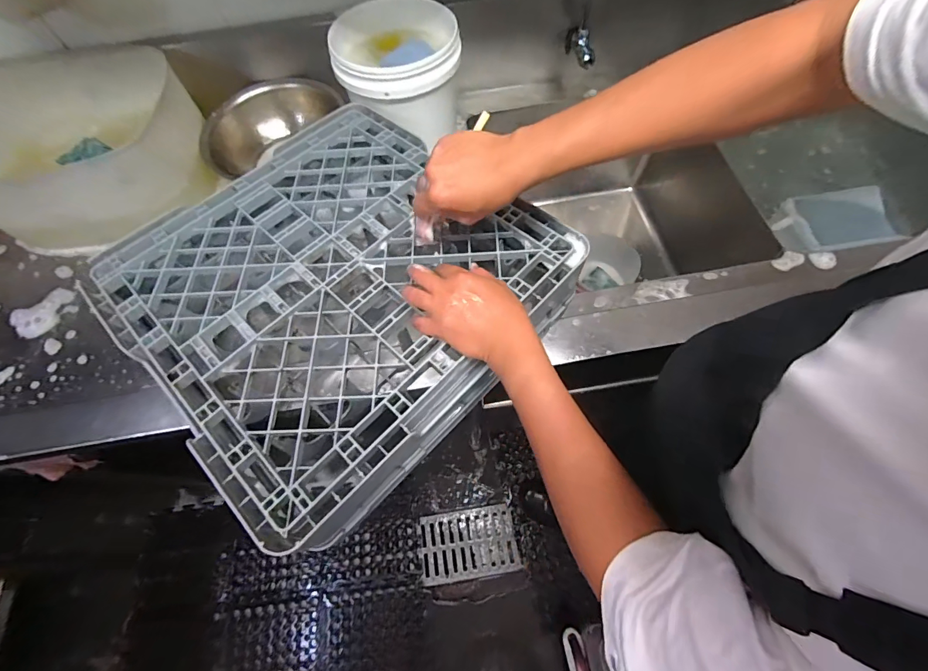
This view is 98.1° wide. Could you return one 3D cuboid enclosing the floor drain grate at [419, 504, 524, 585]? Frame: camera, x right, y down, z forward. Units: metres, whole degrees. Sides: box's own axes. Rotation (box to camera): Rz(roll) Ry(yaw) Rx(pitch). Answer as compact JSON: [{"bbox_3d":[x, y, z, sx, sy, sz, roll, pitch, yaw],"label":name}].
[{"bbox_3d":[0.016,0.686,1.339,0.313,0.033,0.200,-6,67,-6],"label":"floor drain grate"}]

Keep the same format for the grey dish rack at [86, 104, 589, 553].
[{"bbox_3d":[-0.167,-0.075,0.557,0.478,0.110,0.488,42,75,18],"label":"grey dish rack"}]

